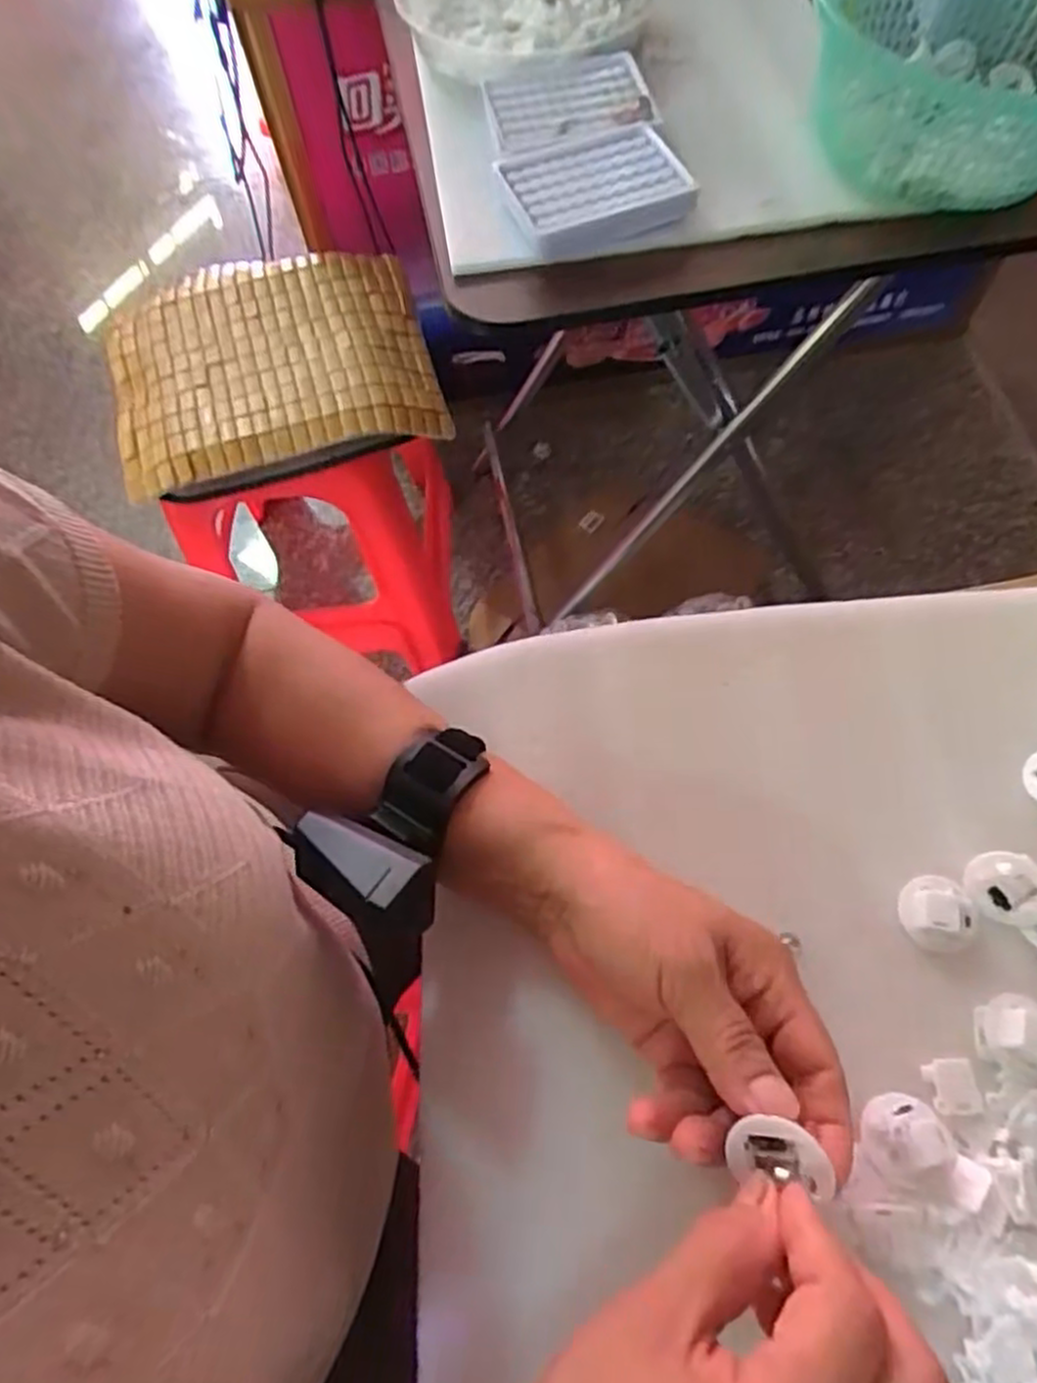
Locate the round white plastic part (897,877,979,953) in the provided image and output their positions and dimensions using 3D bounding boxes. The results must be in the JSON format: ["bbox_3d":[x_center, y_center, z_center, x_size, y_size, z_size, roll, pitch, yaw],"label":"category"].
[{"bbox_3d":[0.186,0.097,0.335,0.030,0.017,0.031,-1,64,2],"label":"round white plastic part"}]

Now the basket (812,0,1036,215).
[{"bbox_3d":[0.334,-0.474,0.585,0.217,0.095,0.232,7,64,6],"label":"basket"}]

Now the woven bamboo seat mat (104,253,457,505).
[{"bbox_3d":[-0.289,-0.388,0.900,0.358,0.039,0.336,-18,64,-6],"label":"woven bamboo seat mat"}]

